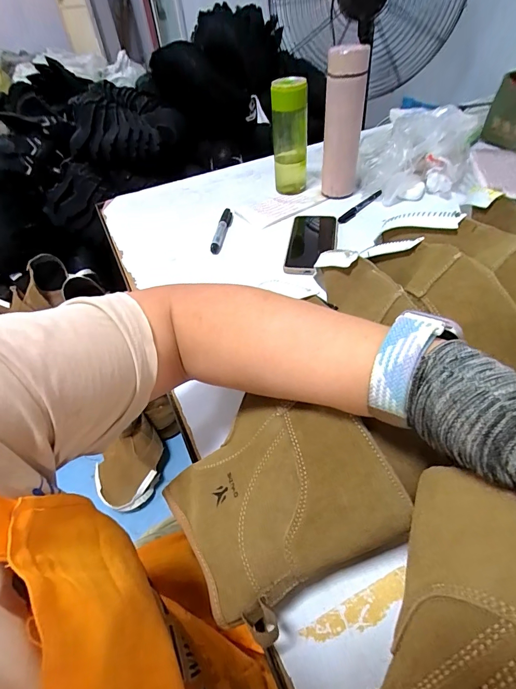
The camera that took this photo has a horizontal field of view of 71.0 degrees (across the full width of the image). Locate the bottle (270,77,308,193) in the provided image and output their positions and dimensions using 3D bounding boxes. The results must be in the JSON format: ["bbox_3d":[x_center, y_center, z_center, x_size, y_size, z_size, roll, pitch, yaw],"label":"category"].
[{"bbox_3d":[0.063,-0.415,0.727,0.067,0.187,0.077,-9,46,-2],"label":"bottle"}]

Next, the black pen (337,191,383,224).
[{"bbox_3d":[0.192,-0.259,0.689,0.017,0.017,0.139,31,57,30],"label":"black pen"}]

